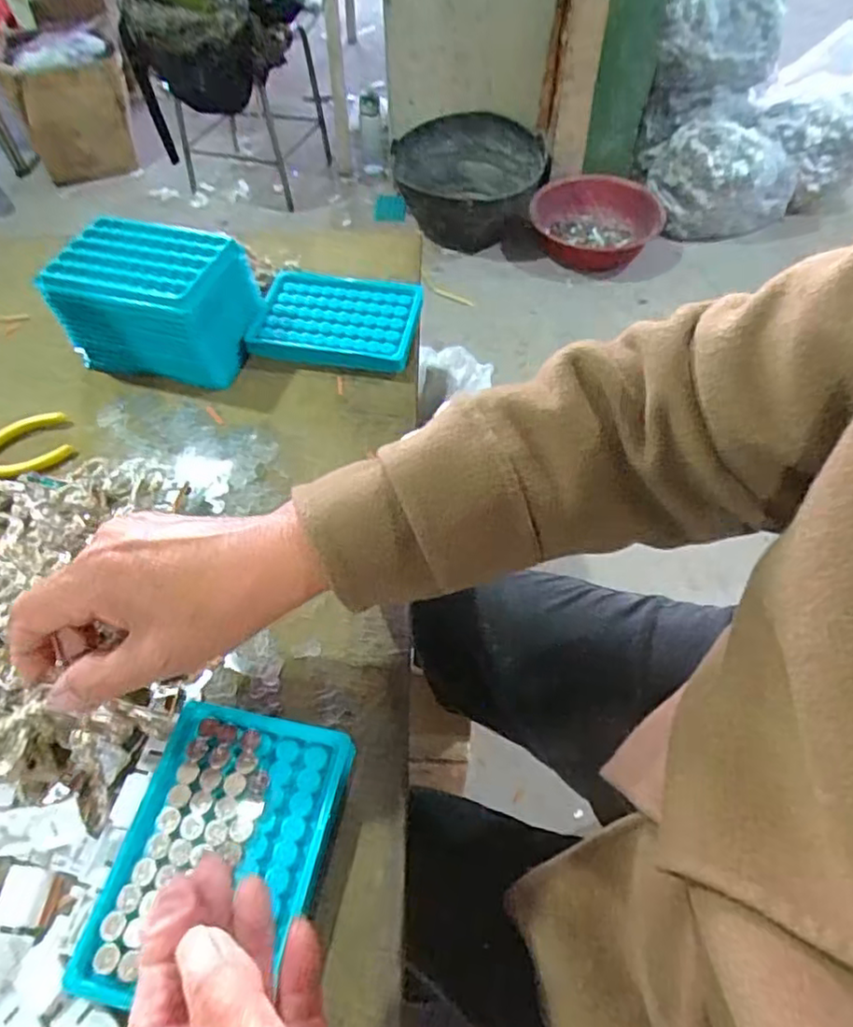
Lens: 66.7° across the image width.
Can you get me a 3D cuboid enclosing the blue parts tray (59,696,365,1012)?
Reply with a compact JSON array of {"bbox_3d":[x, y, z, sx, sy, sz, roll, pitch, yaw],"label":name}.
[{"bbox_3d":[-0.098,0.163,0.314,0.094,0.017,0.130,12,55,8],"label":"blue parts tray"}]

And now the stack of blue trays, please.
[{"bbox_3d":[-0.210,-0.167,0.516,0.133,0.081,0.093,10,55,7],"label":"stack of blue trays"}]

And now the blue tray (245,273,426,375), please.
[{"bbox_3d":[-0.074,-0.161,0.548,0.131,0.022,0.095,7,54,5],"label":"blue tray"}]

